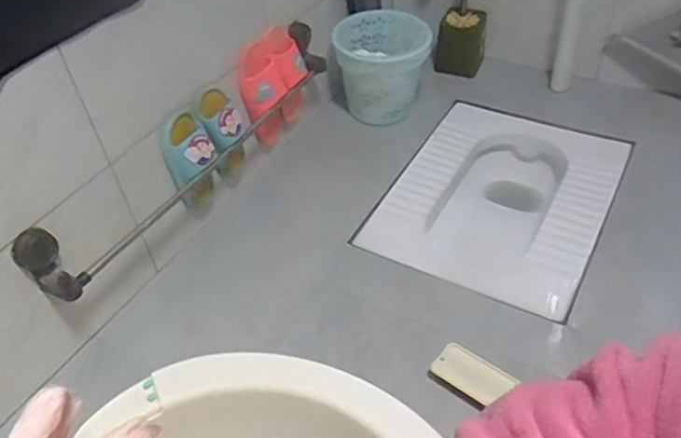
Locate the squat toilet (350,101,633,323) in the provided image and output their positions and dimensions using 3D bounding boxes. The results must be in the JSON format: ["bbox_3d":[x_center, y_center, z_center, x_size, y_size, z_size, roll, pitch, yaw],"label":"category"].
[{"bbox_3d":[0.356,-0.018,1.321,0.434,0.147,0.566,19,50,26],"label":"squat toilet"}]

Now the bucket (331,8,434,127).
[{"bbox_3d":[0.104,-0.370,1.423,0.219,0.192,0.210,-4,44,4],"label":"bucket"}]

